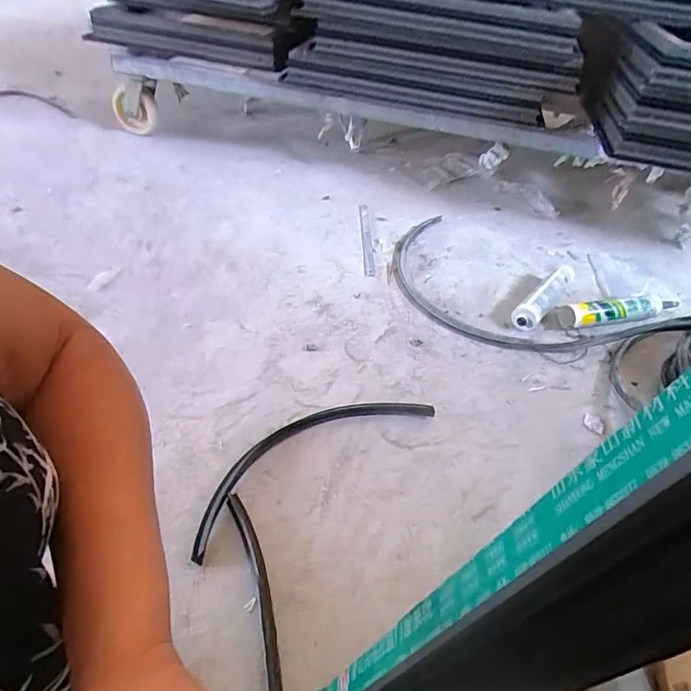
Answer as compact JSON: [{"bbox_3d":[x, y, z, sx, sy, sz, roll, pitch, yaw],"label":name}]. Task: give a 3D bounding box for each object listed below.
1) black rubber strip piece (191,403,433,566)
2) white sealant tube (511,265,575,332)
[{"bbox_3d":[-0.050,0.145,0.689,0.391,0.022,0.105,-26,52,-31],"label":"black rubber strip piece"},{"bbox_3d":[0.412,-0.102,1.005,0.042,0.053,0.259,33,48,26],"label":"white sealant tube"}]

